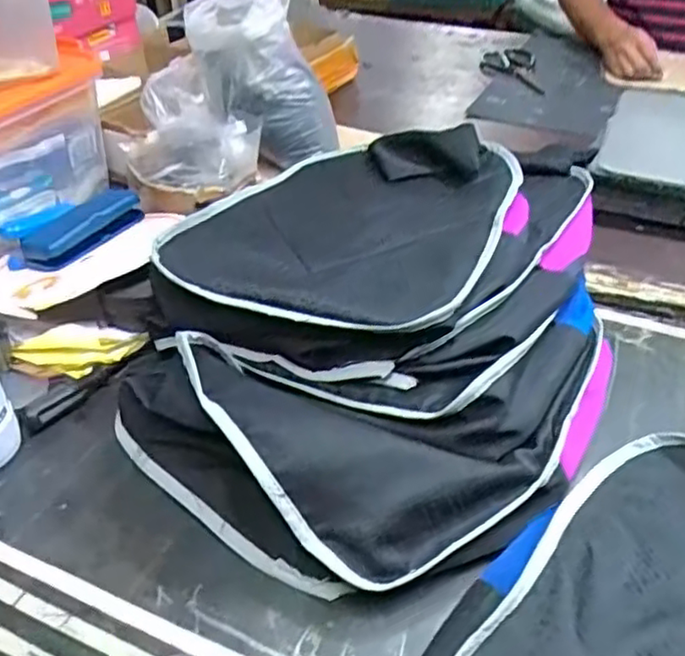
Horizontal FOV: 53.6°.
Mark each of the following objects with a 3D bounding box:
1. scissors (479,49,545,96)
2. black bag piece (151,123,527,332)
[{"bbox_3d":[0.319,-0.491,1.285,0.108,0.019,0.194,2,38,2],"label":"scissors"},{"bbox_3d":[0.018,-0.123,0.718,0.315,0.049,0.391,14,42,17],"label":"black bag piece"}]

